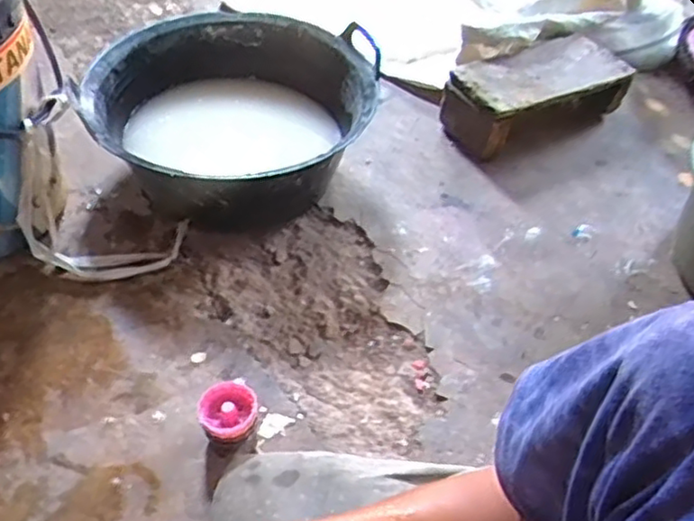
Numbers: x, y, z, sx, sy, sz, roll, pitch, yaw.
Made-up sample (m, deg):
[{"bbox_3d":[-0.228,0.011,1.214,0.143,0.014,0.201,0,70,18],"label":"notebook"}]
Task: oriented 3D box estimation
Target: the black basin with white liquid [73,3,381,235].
[{"bbox_3d":[-0.177,-0.211,1.044,0.409,0.177,0.376,4,47,-4],"label":"black basin with white liquid"}]

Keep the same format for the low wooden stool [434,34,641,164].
[{"bbox_3d":[0.347,-0.305,1.194,0.357,0.123,0.134,-22,54,-25],"label":"low wooden stool"}]

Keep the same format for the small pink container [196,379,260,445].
[{"bbox_3d":[-0.136,0.179,0.768,0.065,0.056,0.065,3,47,-5],"label":"small pink container"}]

